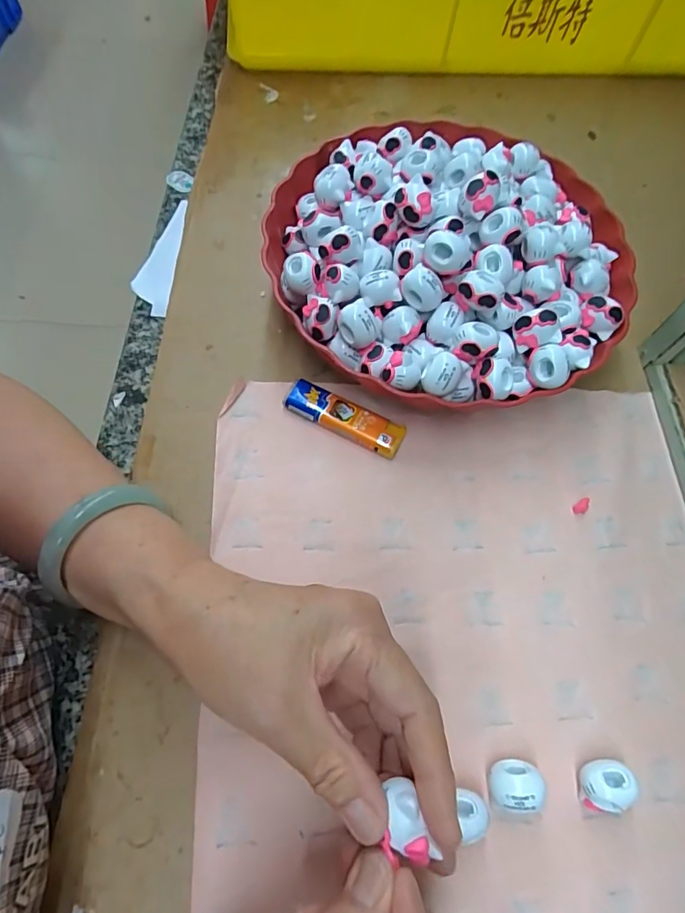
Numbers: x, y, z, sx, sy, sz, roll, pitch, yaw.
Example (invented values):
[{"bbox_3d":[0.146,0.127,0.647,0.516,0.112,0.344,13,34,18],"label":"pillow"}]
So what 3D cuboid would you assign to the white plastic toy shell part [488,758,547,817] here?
[{"bbox_3d":[0.082,0.158,0.230,0.024,0.022,0.019,-9,67,-7],"label":"white plastic toy shell part"}]

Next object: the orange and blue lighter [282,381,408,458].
[{"bbox_3d":[0.001,-0.024,0.308,0.079,0.012,0.022,26,68,8],"label":"orange and blue lighter"}]

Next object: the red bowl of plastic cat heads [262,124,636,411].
[{"bbox_3d":[0.076,-0.136,0.322,0.236,0.084,0.223,1,67,-2],"label":"red bowl of plastic cat heads"}]

